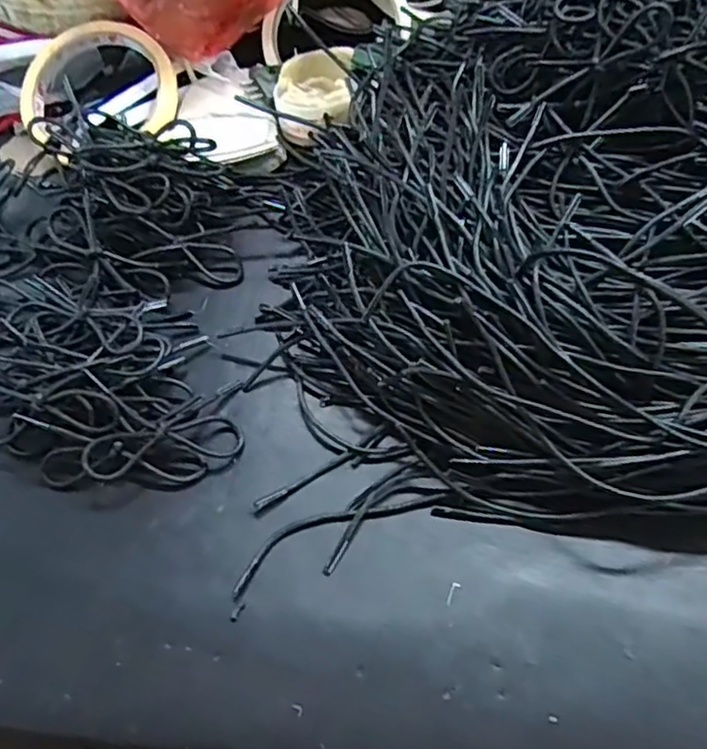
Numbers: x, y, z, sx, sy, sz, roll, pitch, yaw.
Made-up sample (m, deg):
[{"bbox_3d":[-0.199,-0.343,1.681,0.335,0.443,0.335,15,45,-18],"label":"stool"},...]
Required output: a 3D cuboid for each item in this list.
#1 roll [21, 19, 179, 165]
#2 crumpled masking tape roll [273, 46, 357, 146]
[{"bbox_3d":[-0.152,-0.171,0.393,0.090,0.025,0.087,-1,65,3],"label":"roll"},{"bbox_3d":[-0.021,-0.161,0.382,0.047,0.025,0.045,-1,65,3],"label":"crumpled masking tape roll"}]

